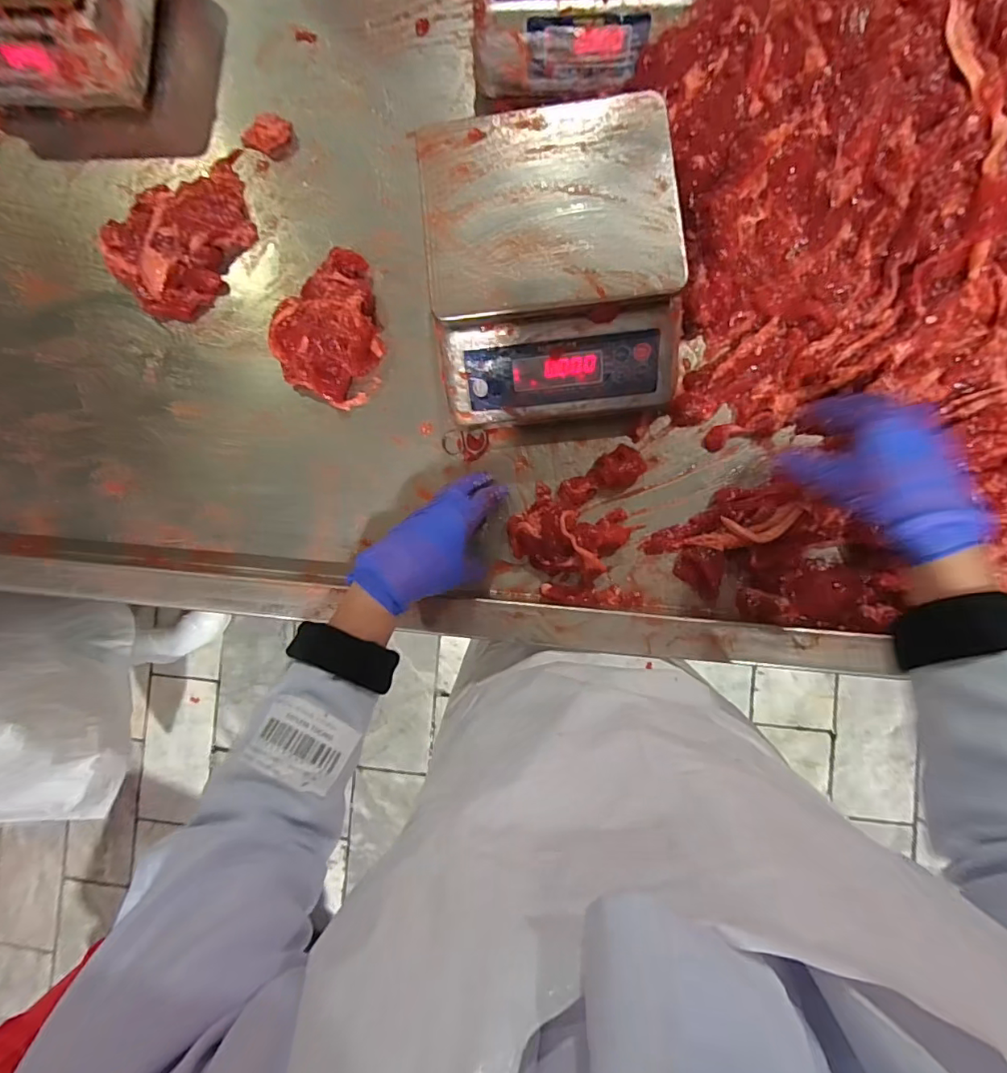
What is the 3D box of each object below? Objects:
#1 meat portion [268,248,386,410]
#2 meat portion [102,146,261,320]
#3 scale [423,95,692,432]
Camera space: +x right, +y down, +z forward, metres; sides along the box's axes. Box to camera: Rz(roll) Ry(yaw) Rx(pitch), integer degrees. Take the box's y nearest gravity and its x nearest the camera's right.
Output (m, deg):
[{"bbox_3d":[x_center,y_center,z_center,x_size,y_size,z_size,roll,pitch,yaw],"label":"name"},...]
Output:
[{"bbox_3d":[-0.195,-0.226,0.555,0.111,0.047,0.171,-12,87,5],"label":"meat portion"},{"bbox_3d":[-0.359,-0.345,0.581,0.139,0.034,0.193,41,92,5],"label":"meat portion"},{"bbox_3d":[0.049,-0.254,0.502,0.221,0.111,0.262,-5,88,5],"label":"scale"}]

